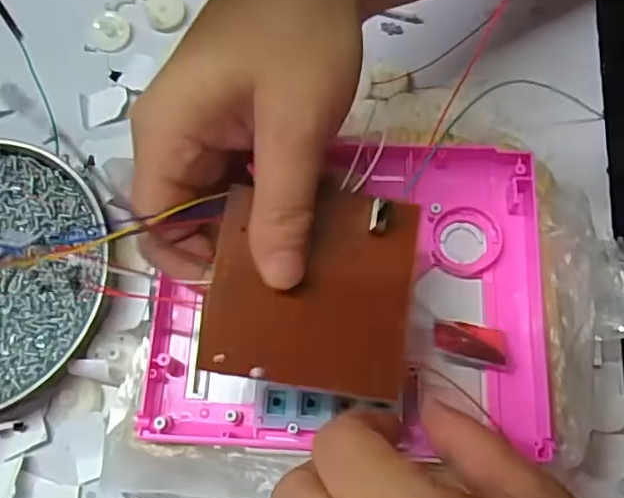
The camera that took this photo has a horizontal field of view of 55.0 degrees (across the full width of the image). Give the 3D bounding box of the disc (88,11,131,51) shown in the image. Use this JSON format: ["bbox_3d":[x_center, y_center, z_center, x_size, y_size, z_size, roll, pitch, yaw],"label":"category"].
[{"bbox_3d":[-0.119,-0.129,0.352,0.023,0.004,0.025,0,71,1],"label":"disc"}]

